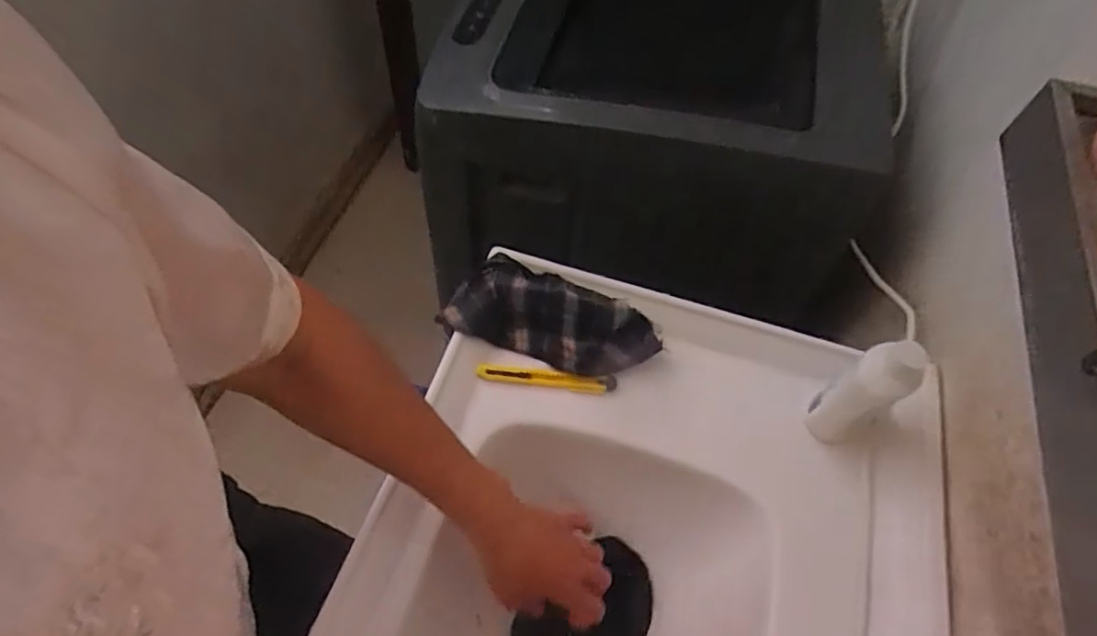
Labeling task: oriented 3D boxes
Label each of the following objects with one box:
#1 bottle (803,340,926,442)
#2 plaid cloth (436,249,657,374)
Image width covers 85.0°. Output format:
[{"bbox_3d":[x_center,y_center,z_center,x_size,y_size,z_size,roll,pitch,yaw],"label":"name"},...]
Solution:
[{"bbox_3d":[0.281,0.071,0.542,0.054,0.135,0.048,-30,65,-20],"label":"bottle"},{"bbox_3d":[0.007,0.001,0.625,0.209,0.053,0.099,16,59,6],"label":"plaid cloth"}]

